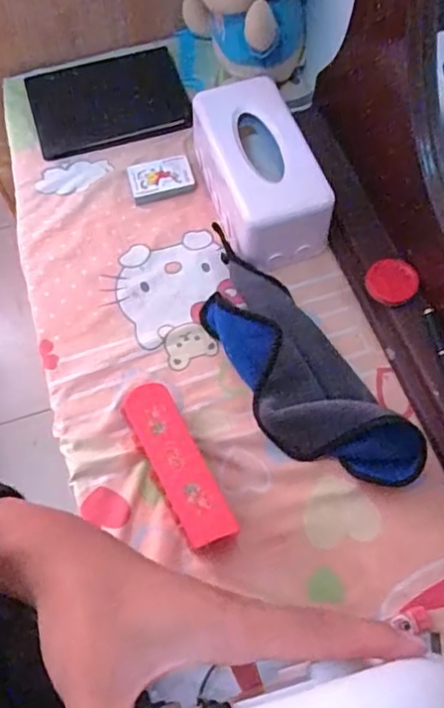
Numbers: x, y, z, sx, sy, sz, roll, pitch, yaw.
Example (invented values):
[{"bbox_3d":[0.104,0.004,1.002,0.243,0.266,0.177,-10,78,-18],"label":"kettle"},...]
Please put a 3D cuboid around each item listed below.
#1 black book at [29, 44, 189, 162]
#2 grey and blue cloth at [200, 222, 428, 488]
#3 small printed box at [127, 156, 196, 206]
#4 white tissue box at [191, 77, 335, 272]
[{"bbox_3d":[-0.181,-0.404,0.910,0.240,0.017,0.166,-14,66,-5],"label":"black book"},{"bbox_3d":[0.075,0.015,0.684,0.127,0.062,0.368,-32,69,-13],"label":"grey and blue cloth"},{"bbox_3d":[-0.087,-0.250,0.814,0.089,0.017,0.061,-17,66,-7],"label":"small printed box"},{"bbox_3d":[0.049,-0.241,0.756,0.123,0.124,0.243,-18,66,-7],"label":"white tissue box"}]

